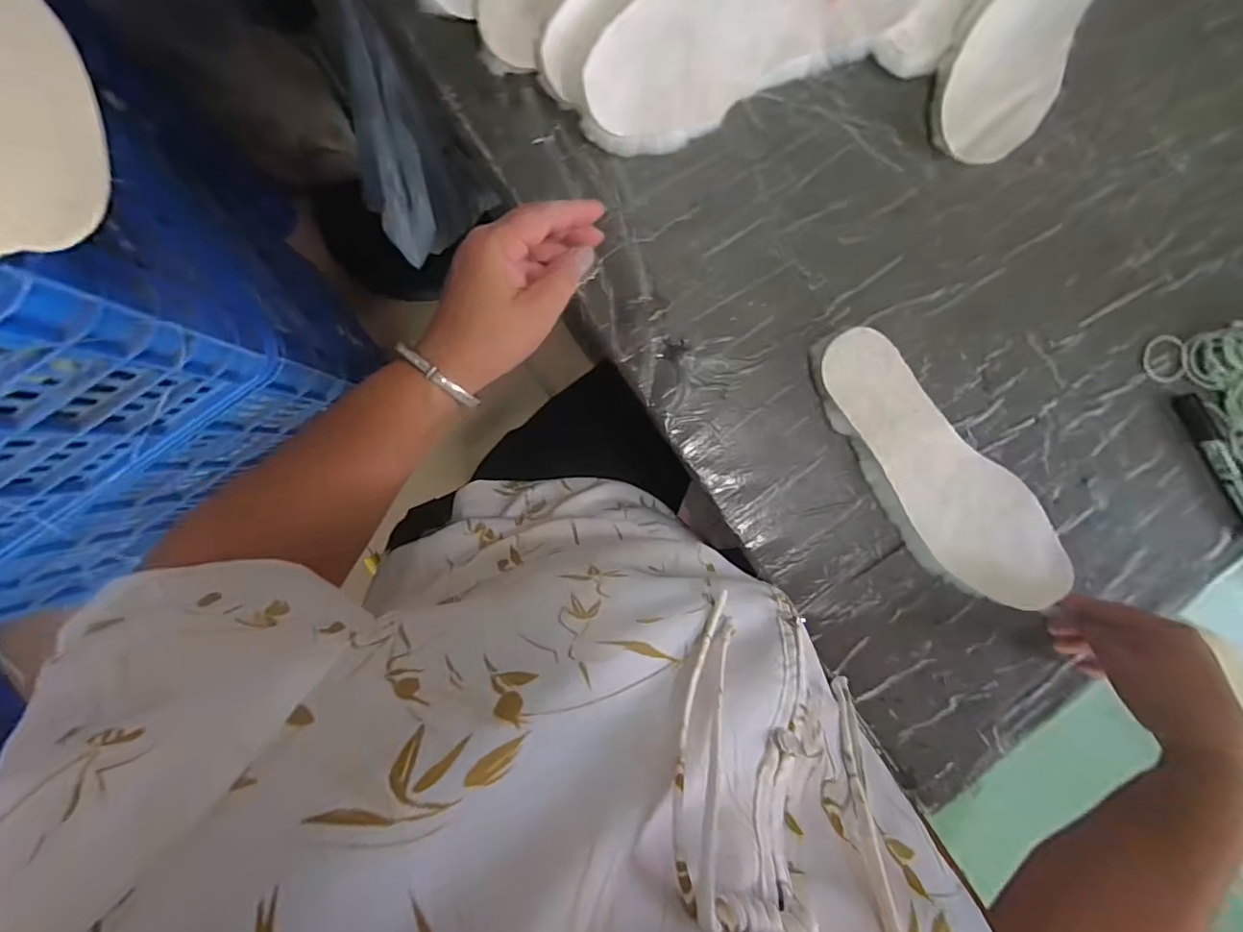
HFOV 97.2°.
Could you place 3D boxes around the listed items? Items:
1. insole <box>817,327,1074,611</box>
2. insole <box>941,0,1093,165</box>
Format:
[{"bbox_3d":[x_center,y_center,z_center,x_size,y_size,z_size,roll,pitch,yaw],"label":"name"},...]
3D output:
[{"bbox_3d":[0.260,0.009,0.454,0.094,0.014,0.272,-41,91,-1],"label":"insole"},{"bbox_3d":[0.351,-0.375,0.469,0.090,0.030,0.264,29,91,-5],"label":"insole"}]

